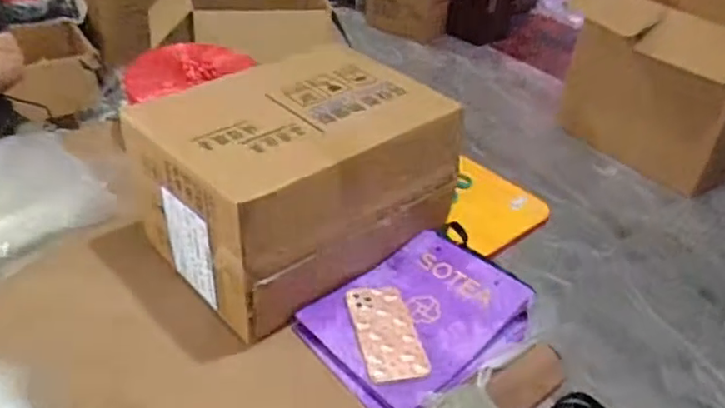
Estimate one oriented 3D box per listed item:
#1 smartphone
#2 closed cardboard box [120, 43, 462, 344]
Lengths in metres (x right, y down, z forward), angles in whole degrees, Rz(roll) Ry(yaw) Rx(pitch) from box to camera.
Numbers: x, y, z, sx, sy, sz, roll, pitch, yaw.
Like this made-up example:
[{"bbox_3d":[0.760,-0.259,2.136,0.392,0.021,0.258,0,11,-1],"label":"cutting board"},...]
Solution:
[{"bbox_3d":[0.032,0.171,0.859,0.082,0.012,0.154,-6,38,-15],"label":"smartphone"},{"bbox_3d":[-0.093,-0.045,0.935,0.391,0.241,0.280,-23,45,-33],"label":"closed cardboard box"}]

